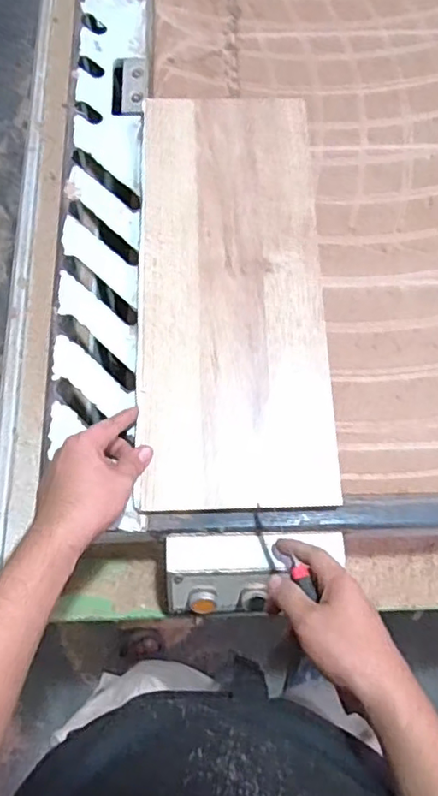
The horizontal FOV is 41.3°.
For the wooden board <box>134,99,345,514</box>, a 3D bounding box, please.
[{"bbox_3d":[0.016,-0.134,0.672,0.207,0.009,0.517,-1,72,0],"label":"wooden board"}]

